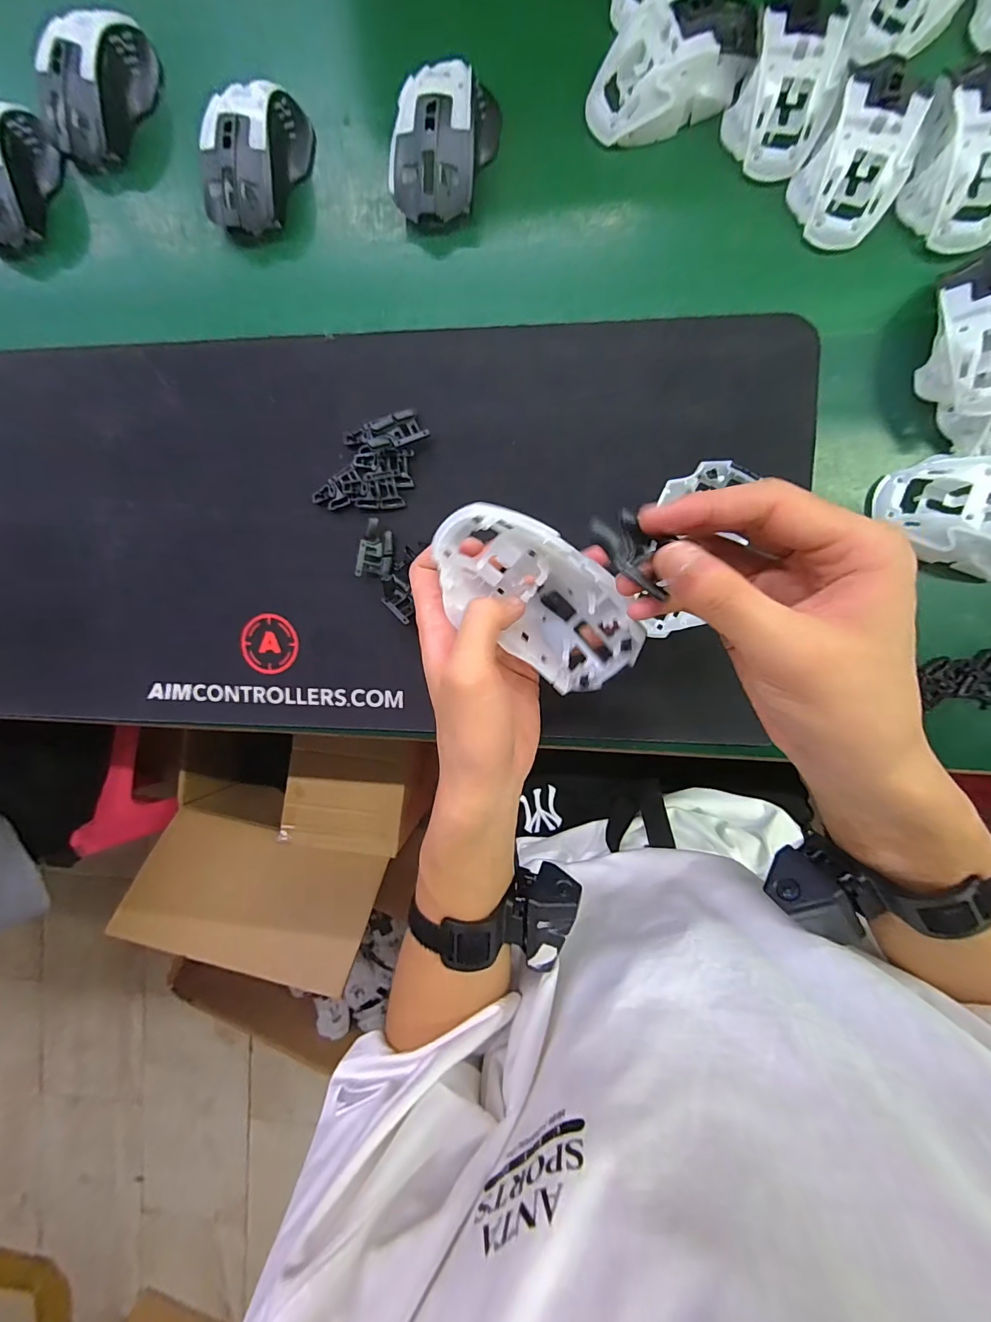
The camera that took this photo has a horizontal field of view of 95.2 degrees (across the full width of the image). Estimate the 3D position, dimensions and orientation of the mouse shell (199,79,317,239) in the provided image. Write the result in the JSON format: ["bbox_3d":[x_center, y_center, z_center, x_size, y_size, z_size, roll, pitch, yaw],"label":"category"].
[{"bbox_3d":[-0.182,-0.381,0.340,0.060,0.035,0.111,25,95,5],"label":"mouse shell"}]

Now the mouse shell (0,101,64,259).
[{"bbox_3d":[-0.400,-0.396,0.363,0.055,0.033,0.110,16,94,5],"label":"mouse shell"}]

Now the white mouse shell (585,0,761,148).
[{"bbox_3d":[0.123,-0.407,0.307,0.113,0.032,0.059,-21,90,7],"label":"white mouse shell"}]

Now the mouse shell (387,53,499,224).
[{"bbox_3d":[-0.037,-0.369,0.325,0.062,0.034,0.096,16,94,5],"label":"mouse shell"}]

